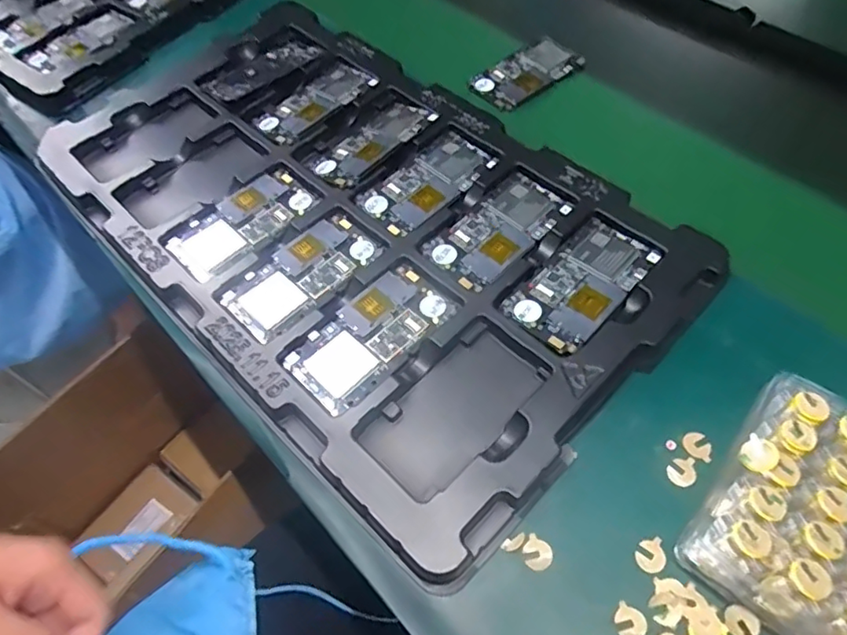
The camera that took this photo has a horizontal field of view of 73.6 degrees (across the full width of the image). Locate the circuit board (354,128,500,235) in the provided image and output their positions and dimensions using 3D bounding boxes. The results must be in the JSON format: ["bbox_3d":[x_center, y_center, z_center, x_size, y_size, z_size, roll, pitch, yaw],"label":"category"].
[{"bbox_3d":[0.005,-0.122,0.507,0.121,0.008,0.065,-37,63,-20],"label":"circuit board"}]

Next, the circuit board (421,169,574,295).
[{"bbox_3d":[0.062,-0.073,0.473,0.118,0.006,0.067,-42,60,-14],"label":"circuit board"}]

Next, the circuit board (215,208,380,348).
[{"bbox_3d":[-0.099,-0.036,0.463,0.068,0.005,0.126,38,66,24],"label":"circuit board"}]

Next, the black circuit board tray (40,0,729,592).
[{"bbox_3d":[-0.074,-0.102,0.495,0.332,0.033,0.561,-39,64,-22],"label":"black circuit board tray"}]

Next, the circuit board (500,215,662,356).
[{"bbox_3d":[0.124,-0.029,0.433,0.123,0.007,0.064,-40,64,-22],"label":"circuit board"}]

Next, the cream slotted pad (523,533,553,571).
[{"bbox_3d":[0.070,0.145,0.348,0.018,0.004,0.018,31,63,20],"label":"cream slotted pad"}]

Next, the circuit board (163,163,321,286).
[{"bbox_3d":[-0.158,-0.086,0.493,0.068,0.009,0.127,38,65,23],"label":"circuit board"}]

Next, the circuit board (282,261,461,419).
[{"bbox_3d":[-0.038,0.013,0.428,0.067,0.006,0.126,38,66,24],"label":"circuit board"}]

